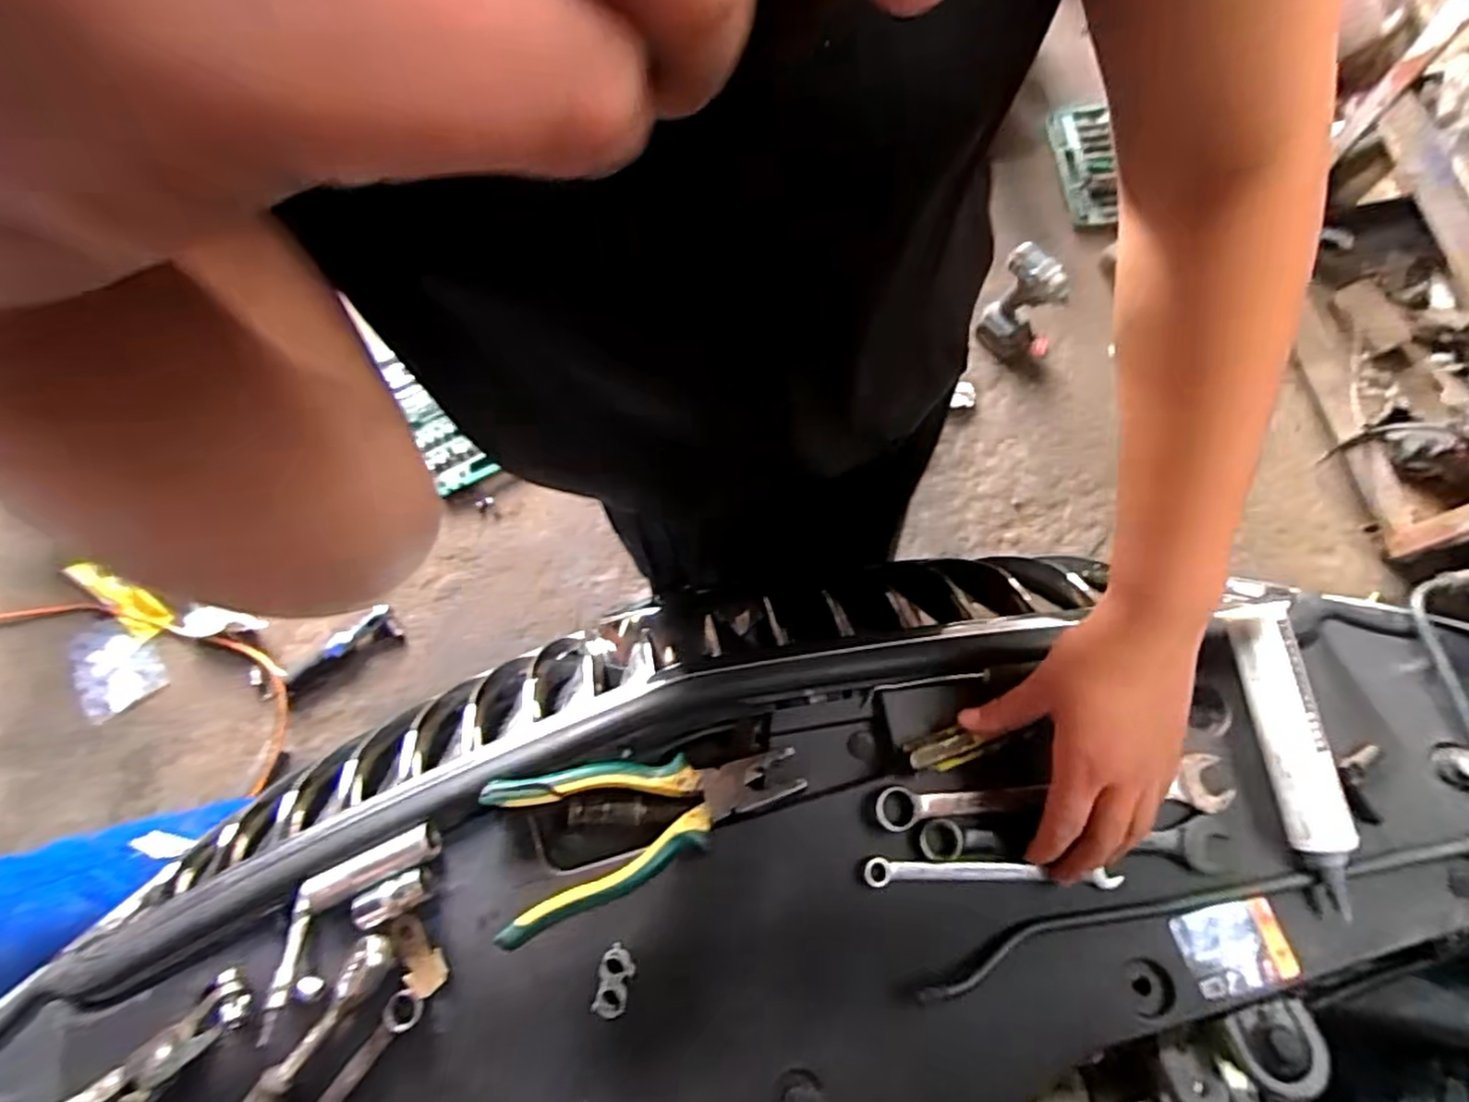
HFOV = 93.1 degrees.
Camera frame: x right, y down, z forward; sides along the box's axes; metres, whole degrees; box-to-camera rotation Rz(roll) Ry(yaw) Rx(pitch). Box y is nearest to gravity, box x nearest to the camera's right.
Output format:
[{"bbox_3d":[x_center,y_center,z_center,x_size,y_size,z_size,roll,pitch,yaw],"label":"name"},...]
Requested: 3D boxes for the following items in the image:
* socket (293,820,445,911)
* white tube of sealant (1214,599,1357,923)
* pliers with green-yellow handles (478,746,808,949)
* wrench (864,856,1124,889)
[{"bbox_3d":[-0.224,0.194,0.427,0.086,0.020,0.022,-25,76,-6],"label":"socket"},{"bbox_3d":[0.339,0.121,0.428,0.032,0.045,0.175,-10,75,-2],"label":"white tube of sealant"},{"bbox_3d":[-0.052,0.165,0.417,0.188,0.037,0.087,-11,75,-2],"label":"pliers with green-yellow handles"},{"bbox_3d":[0.154,0.195,0.419,0.151,0.014,0.015,3,75,-1],"label":"wrench"}]

